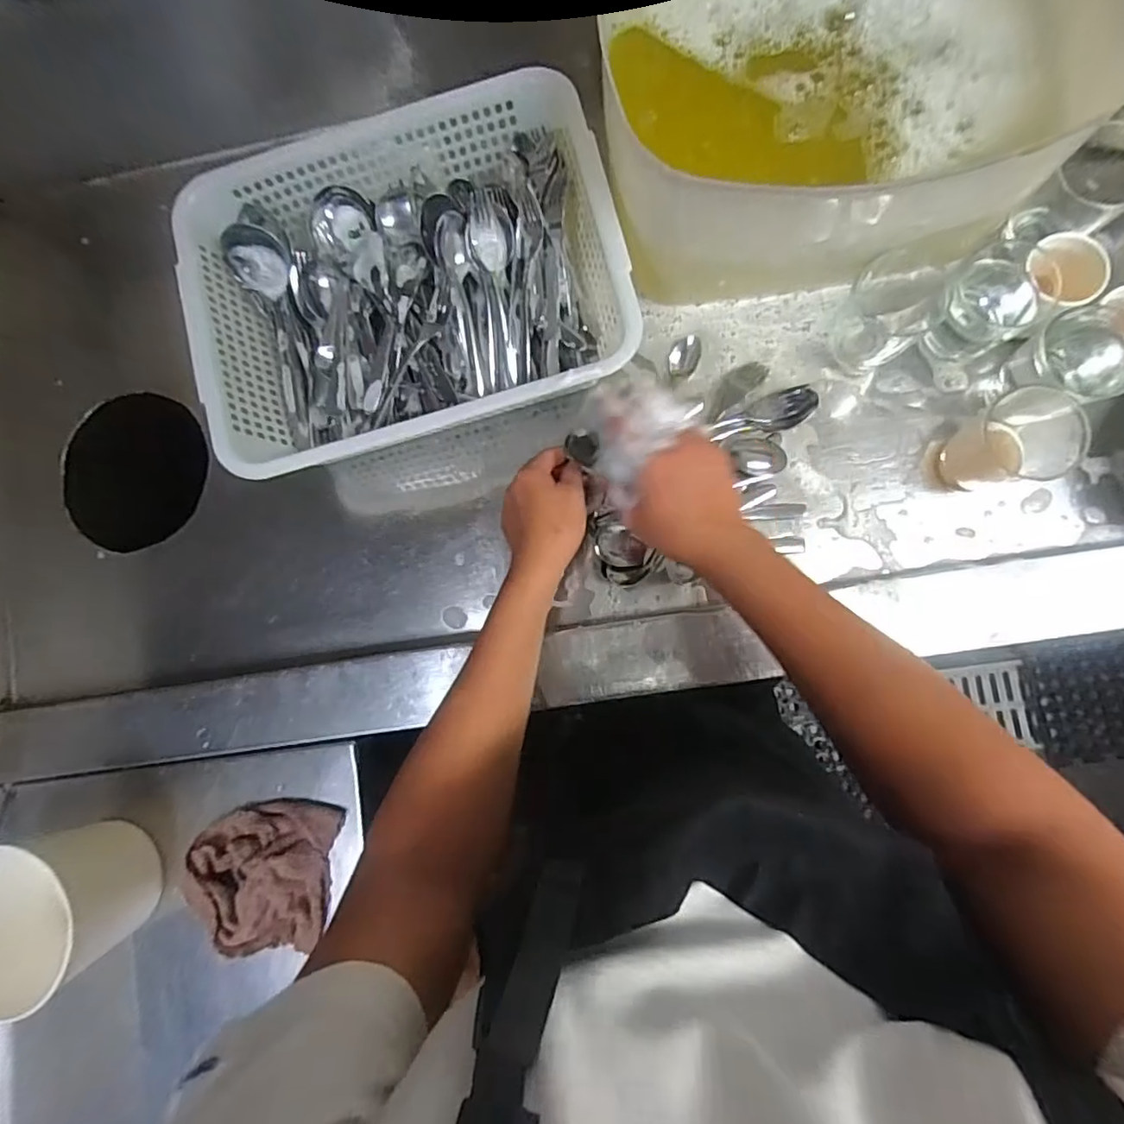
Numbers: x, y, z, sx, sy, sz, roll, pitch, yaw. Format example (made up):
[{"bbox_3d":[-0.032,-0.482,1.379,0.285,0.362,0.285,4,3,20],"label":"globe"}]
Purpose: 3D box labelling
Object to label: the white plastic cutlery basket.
[{"bbox_3d":[-0.145,-0.262,0.554,0.382,0.090,0.315,-14,84,4],"label":"white plastic cutlery basket"}]

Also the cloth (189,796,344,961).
[{"bbox_3d":[-0.282,0.297,0.552,0.130,0.025,0.135,5,85,6],"label":"cloth"}]

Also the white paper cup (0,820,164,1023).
[{"bbox_3d":[-0.456,0.306,0.523,0.120,0.111,0.127,-17,83,3],"label":"white paper cup"}]

